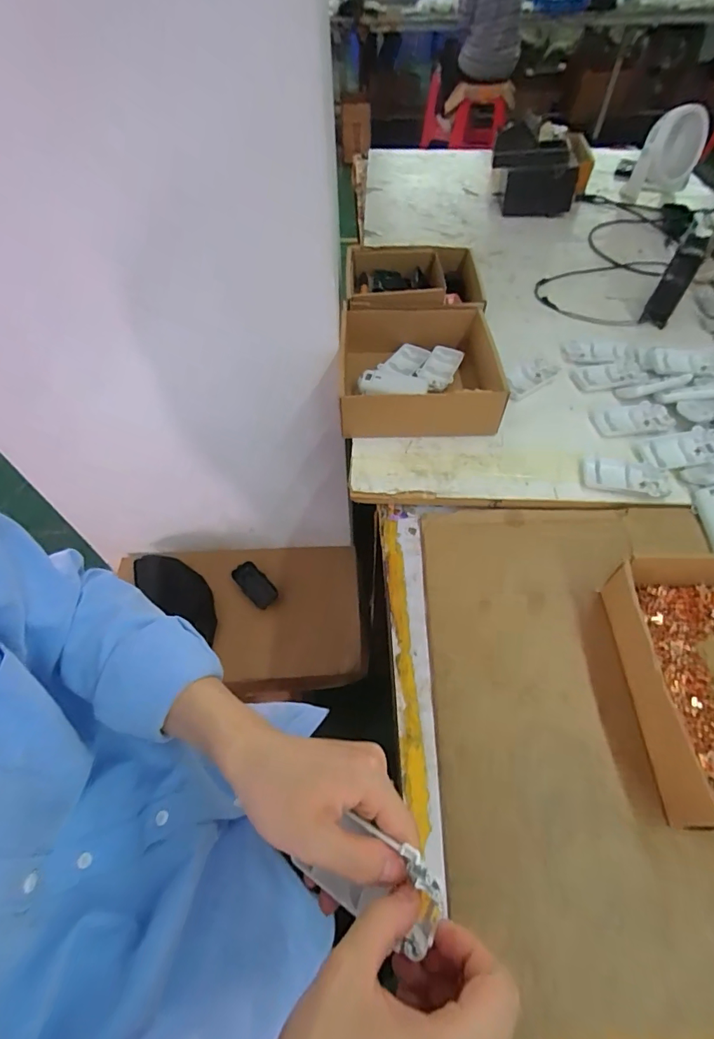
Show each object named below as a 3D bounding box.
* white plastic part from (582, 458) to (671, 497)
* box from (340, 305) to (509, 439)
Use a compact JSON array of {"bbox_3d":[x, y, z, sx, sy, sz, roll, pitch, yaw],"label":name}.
[{"bbox_3d":[0.324,-0.051,0.547,0.095,0.011,0.049,11,57,11],"label":"white plastic part"},{"bbox_3d":[0.085,-0.205,0.622,0.207,0.073,0.197,-1,56,3],"label":"box"}]

